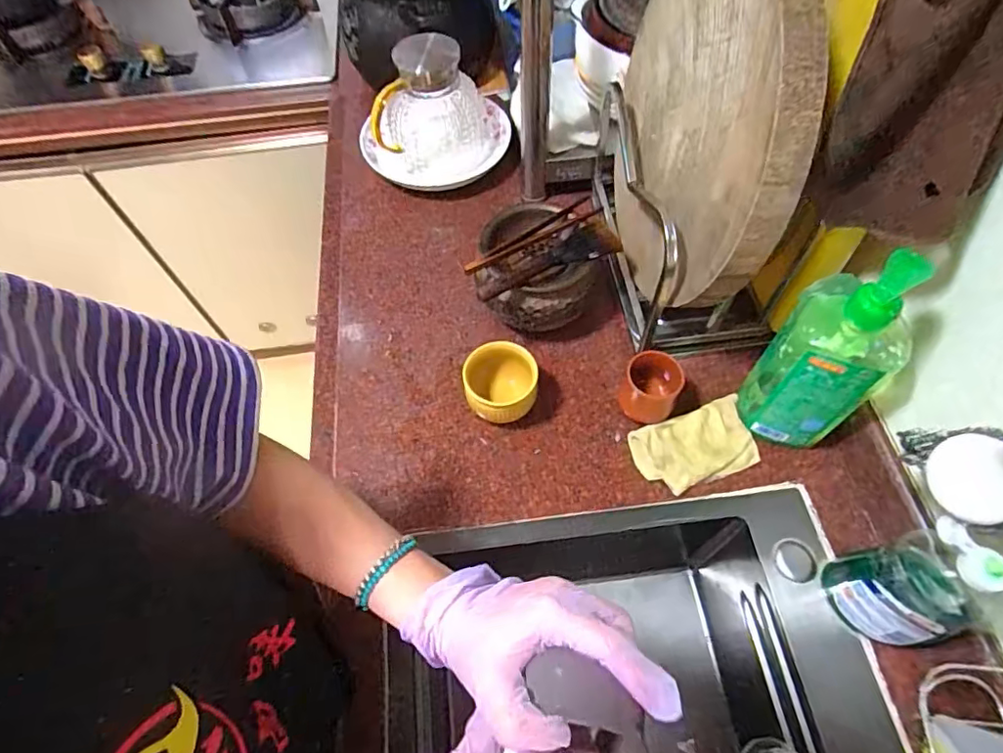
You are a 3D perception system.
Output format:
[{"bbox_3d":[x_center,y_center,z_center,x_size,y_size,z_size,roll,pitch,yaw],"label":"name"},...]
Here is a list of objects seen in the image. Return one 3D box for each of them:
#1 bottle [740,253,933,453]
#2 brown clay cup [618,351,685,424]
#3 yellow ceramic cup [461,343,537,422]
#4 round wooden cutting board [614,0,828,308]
[{"bbox_3d":[0.302,-0.016,0.513,0.092,0.260,0.071,27,65,16],"label":"bottle"},{"bbox_3d":[0.164,0.012,0.608,0.059,0.076,0.049,31,66,18],"label":"brown clay cup"},{"bbox_3d":[0.000,0.012,0.621,0.078,0.066,0.075,-1,61,2],"label":"yellow ceramic cup"},{"bbox_3d":[0.179,-0.225,0.532,0.047,0.313,0.295,-5,79,-8],"label":"round wooden cutting board"}]

